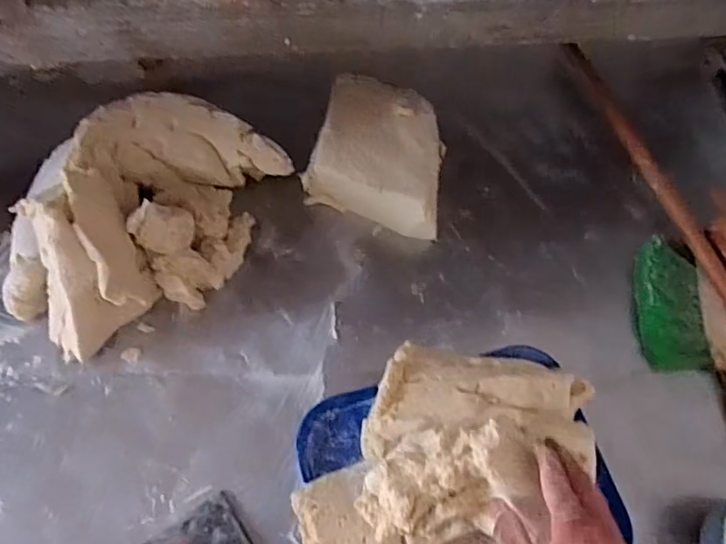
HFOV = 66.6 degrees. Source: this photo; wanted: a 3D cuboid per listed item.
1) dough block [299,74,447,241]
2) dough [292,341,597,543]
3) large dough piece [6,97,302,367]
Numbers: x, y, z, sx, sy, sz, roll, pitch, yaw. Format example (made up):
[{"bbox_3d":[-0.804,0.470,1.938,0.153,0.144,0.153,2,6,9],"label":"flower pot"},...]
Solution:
[{"bbox_3d":[0.030,-0.173,0.793,0.198,0.070,0.227,16,65,4],"label":"dough block"},{"bbox_3d":[0.075,0.179,0.487,0.207,0.123,0.269,24,65,14],"label":"dough"},{"bbox_3d":[-0.272,-0.071,0.687,0.230,0.154,0.352,26,66,9],"label":"large dough piece"}]

